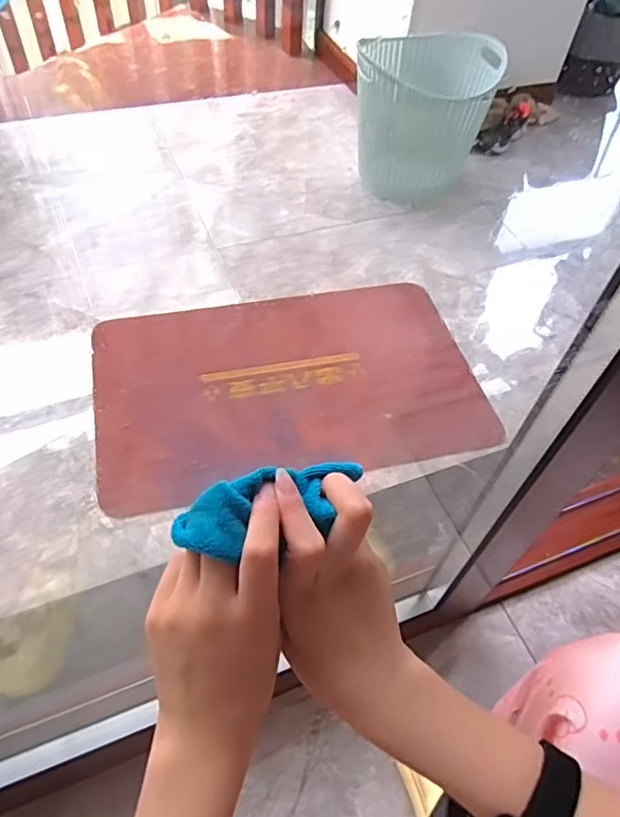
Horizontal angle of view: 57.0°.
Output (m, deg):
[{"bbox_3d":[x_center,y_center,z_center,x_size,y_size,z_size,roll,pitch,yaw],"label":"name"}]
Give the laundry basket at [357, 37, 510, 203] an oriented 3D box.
[{"bbox_3d":[0.300,-0.789,1.570,0.349,0.361,0.274,13,53,6],"label":"laundry basket"}]

